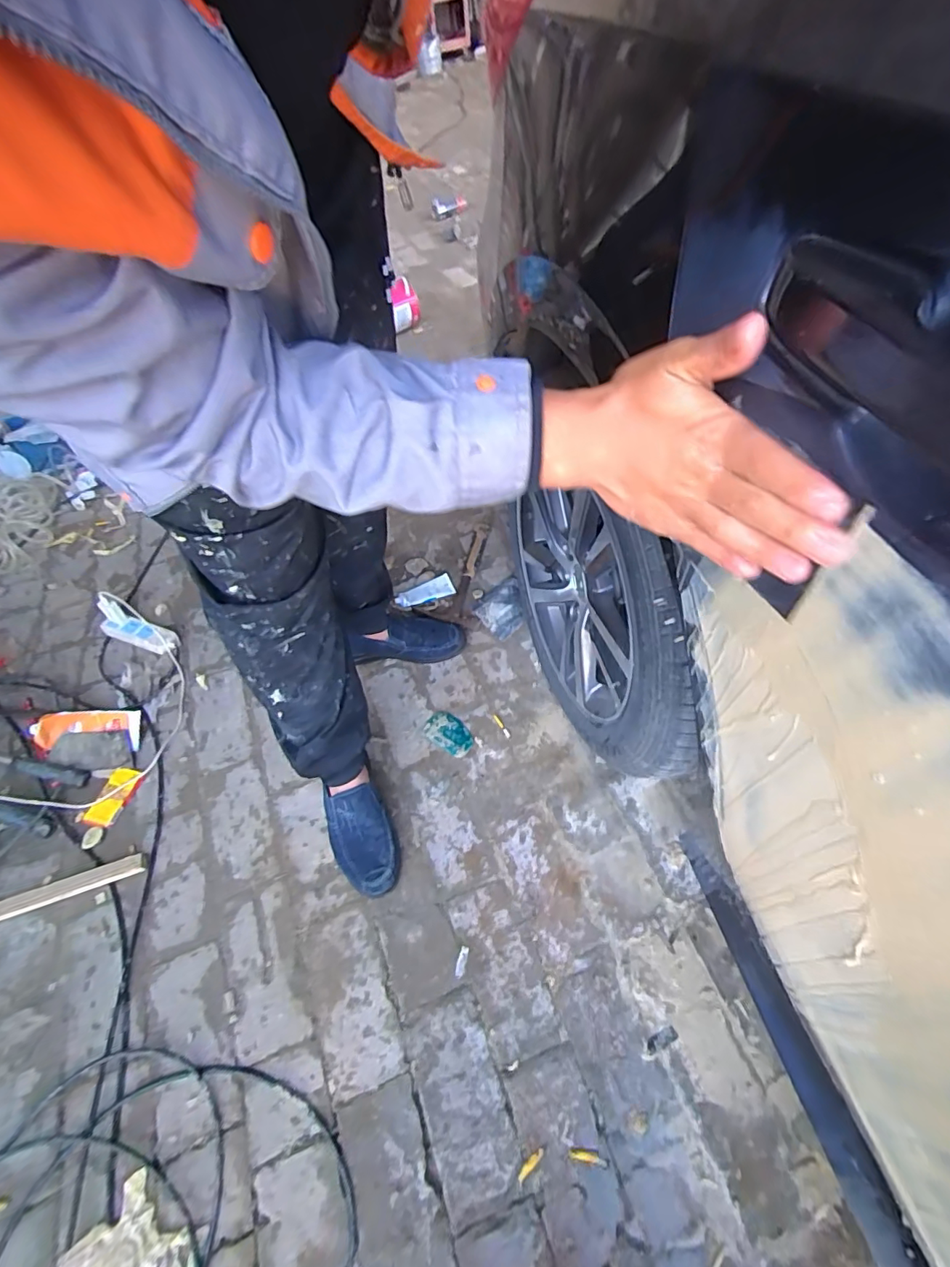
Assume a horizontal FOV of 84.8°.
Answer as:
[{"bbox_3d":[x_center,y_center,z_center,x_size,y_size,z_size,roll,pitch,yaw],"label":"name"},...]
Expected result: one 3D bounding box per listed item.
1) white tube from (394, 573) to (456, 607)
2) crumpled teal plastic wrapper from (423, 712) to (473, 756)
[{"bbox_3d":[-0.117,-0.097,1.208,0.147,0.025,0.056,-28,55,-20],"label":"white tube"},{"bbox_3d":[-0.052,0.197,1.018,0.101,0.010,0.068,33,65,26],"label":"crumpled teal plastic wrapper"}]

